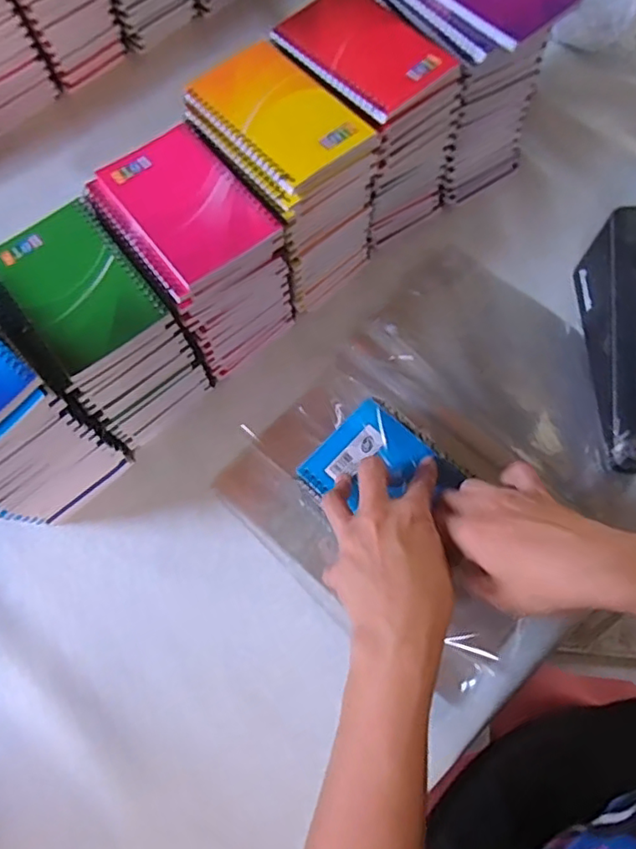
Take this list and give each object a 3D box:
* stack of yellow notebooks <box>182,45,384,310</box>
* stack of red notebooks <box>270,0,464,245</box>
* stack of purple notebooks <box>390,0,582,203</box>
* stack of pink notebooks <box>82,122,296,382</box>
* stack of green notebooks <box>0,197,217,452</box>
[{"bbox_3d":[-0.030,-0.202,0.496,0.096,0.155,0.137,-40,75,-14],"label":"stack of yellow notebooks"},{"bbox_3d":[0.040,-0.270,0.519,0.101,0.157,0.143,-36,74,-12],"label":"stack of red notebooks"},{"bbox_3d":[0.131,-0.328,0.532,0.106,0.158,0.141,-30,73,-10],"label":"stack of purple notebooks"},{"bbox_3d":[-0.098,-0.134,0.481,0.100,0.139,0.135,-34,74,-12],"label":"stack of pink notebooks"},{"bbox_3d":[-0.174,-0.072,0.466,0.098,0.130,0.142,-39,75,-14],"label":"stack of green notebooks"}]

